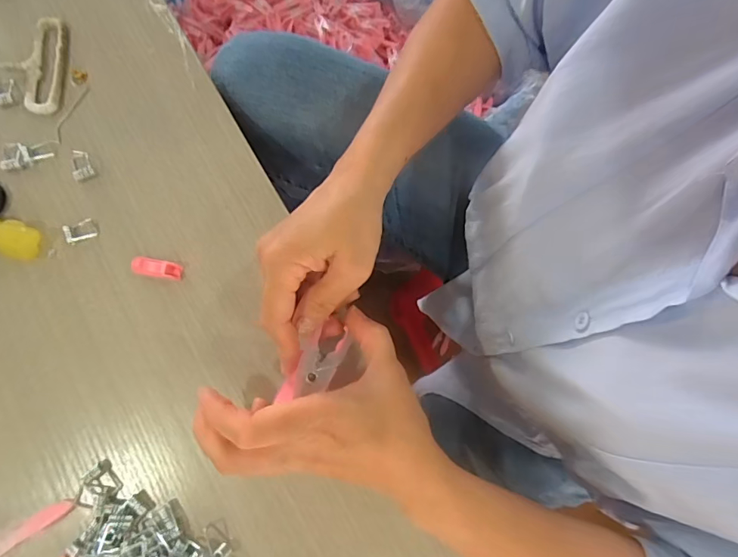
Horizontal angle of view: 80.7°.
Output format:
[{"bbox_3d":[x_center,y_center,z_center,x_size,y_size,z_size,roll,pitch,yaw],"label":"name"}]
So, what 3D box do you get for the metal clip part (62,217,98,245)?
[{"bbox_3d":[-0.212,-0.035,0.319,0.021,0.004,0.015,-25,79,-6],"label":"metal clip part"}]

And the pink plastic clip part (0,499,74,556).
[{"bbox_3d":[-0.230,0.166,0.277,0.078,0.006,0.014,-31,80,-7],"label":"pink plastic clip part"}]

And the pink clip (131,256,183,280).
[{"bbox_3d":[-0.154,-0.008,0.314,0.035,0.009,0.013,11,78,1],"label":"pink clip"}]

